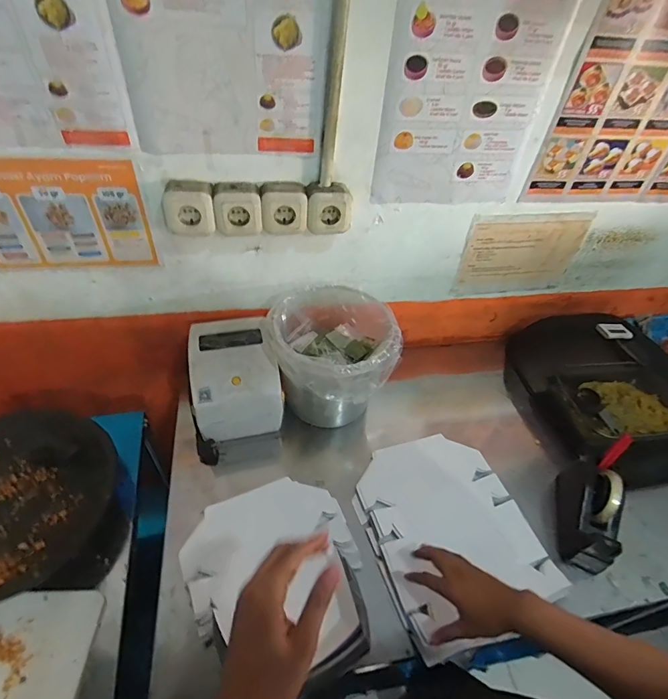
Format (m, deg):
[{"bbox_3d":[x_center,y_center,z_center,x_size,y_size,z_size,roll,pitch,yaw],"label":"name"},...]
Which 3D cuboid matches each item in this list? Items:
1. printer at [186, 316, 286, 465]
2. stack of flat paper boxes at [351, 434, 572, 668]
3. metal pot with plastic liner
[{"bbox_3d":[-0.207,0.072,0.862,0.177,0.166,0.235,-6,46,-11],"label":"printer"},{"bbox_3d":[0.214,0.329,0.758,0.293,0.037,0.341,-12,48,-17],"label":"stack of flat paper boxes"},{"bbox_3d":[-0.012,0.035,0.913,0.249,0.273,0.271,3,45,-3],"label":"metal pot with plastic liner"}]

